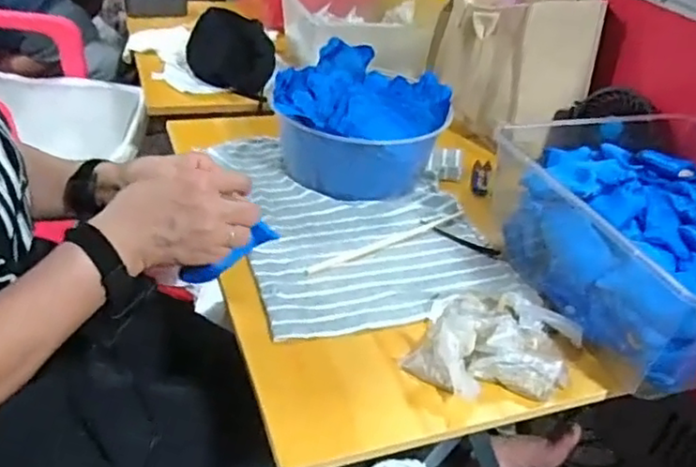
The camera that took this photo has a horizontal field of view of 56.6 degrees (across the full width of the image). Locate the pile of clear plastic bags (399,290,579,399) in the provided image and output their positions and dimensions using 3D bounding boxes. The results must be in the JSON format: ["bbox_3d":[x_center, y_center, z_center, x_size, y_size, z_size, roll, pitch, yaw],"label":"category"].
[{"bbox_3d":[0.134,0.099,0.580,0.138,0.038,0.132,18,37,16],"label":"pile of clear plastic bags"}]

